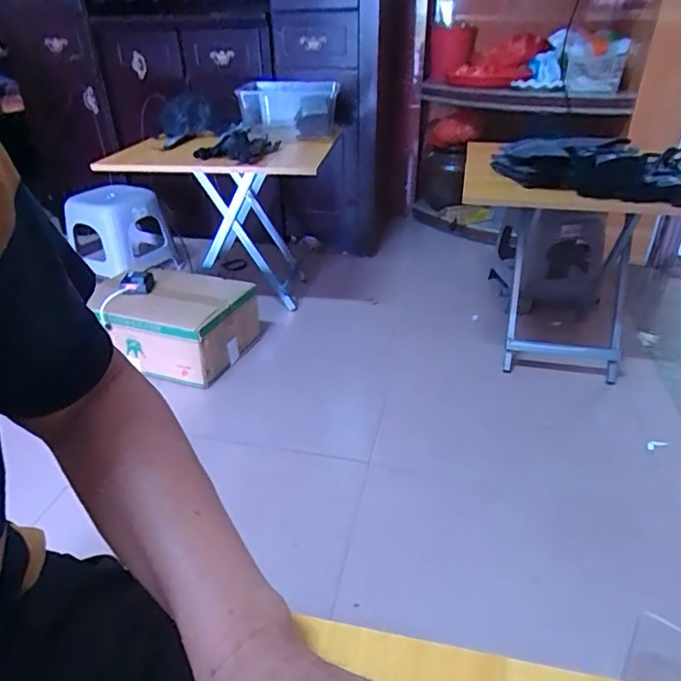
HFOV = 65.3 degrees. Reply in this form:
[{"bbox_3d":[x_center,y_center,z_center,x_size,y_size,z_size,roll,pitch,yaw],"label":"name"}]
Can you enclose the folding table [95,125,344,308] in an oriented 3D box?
[{"bbox_3d":[-0.330,-0.359,1.644,0.614,0.502,0.555,-1,31,-1],"label":"folding table"}]

